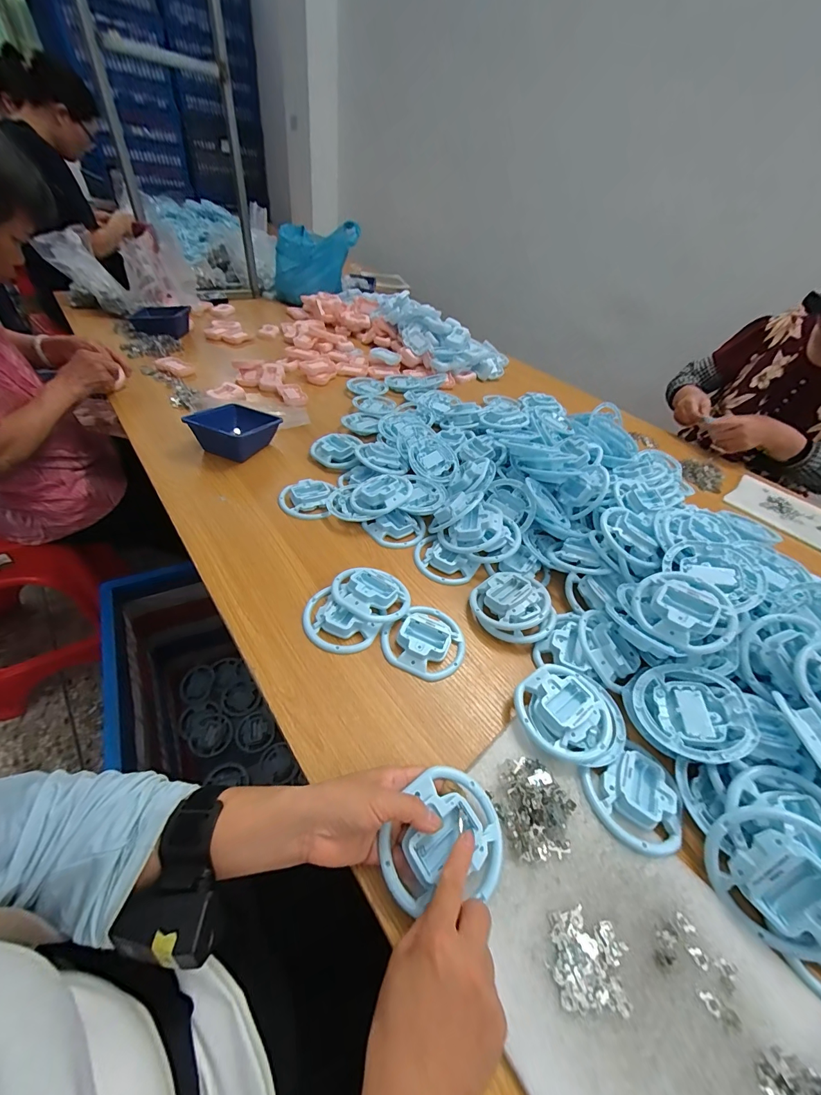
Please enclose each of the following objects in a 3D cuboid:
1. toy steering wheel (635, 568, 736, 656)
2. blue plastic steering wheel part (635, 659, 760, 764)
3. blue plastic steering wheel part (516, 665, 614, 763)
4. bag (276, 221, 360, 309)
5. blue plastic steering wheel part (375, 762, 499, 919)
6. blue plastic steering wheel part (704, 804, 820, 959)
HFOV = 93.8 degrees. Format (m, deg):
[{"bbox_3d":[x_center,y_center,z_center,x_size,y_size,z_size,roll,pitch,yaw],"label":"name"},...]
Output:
[{"bbox_3d":[0.323,0.074,0.454,0.098,0.034,0.100,-15,54,7],"label":"toy steering wheel"},{"bbox_3d":[0.299,0.177,0.409,0.103,0.026,0.103,-14,36,10],"label":"blue plastic steering wheel part"},{"bbox_3d":[0.171,0.175,0.416,0.100,0.026,0.097,5,45,-5],"label":"blue plastic steering wheel part"},{"bbox_3d":[-0.365,-1.114,1.502,0.151,0.221,0.297,36,50,24],"label":"bag"},{"bbox_3d":[0.026,0.237,0.322,0.100,0.030,0.089,-4,46,-10],"label":"blue plastic steering wheel part"},{"bbox_3d":[0.310,0.275,0.317,0.102,0.026,0.099,-21,65,21],"label":"blue plastic steering wheel part"}]

